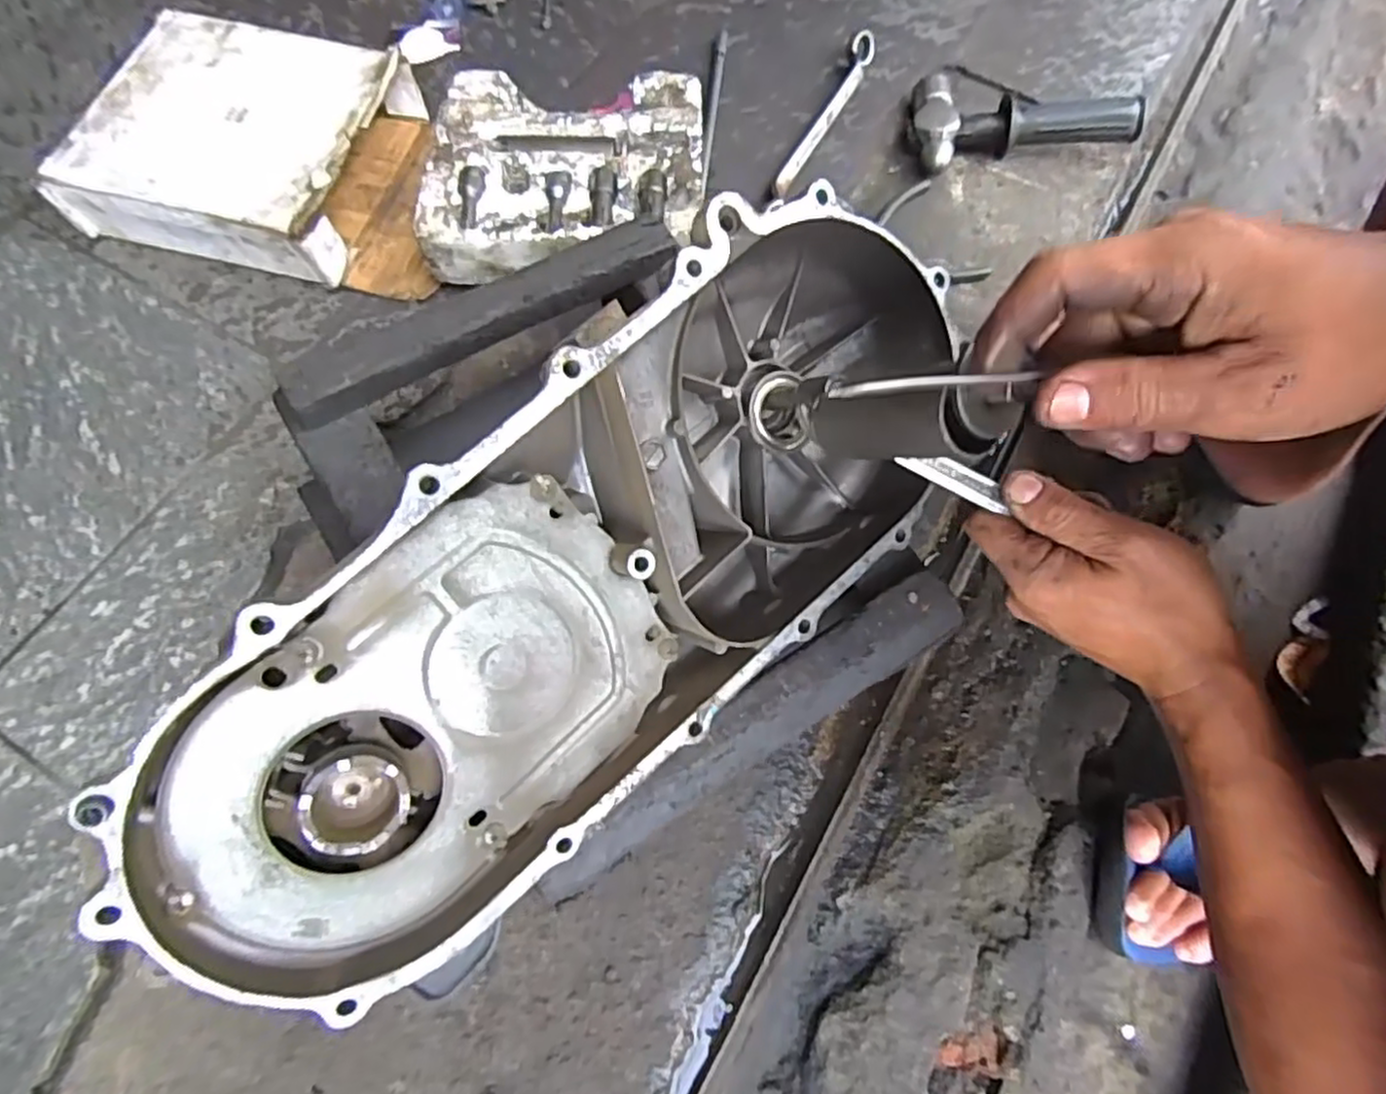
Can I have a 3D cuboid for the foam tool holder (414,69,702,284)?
[{"bbox_3d":[-0.101,-0.299,0.580,0.209,0.062,0.180,1,69,-1],"label":"foam tool holder"}]

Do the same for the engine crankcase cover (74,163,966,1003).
[{"bbox_3d":[-0.036,0.004,0.323,0.405,0.100,0.192,-42,112,-17],"label":"engine crankcase cover"}]

